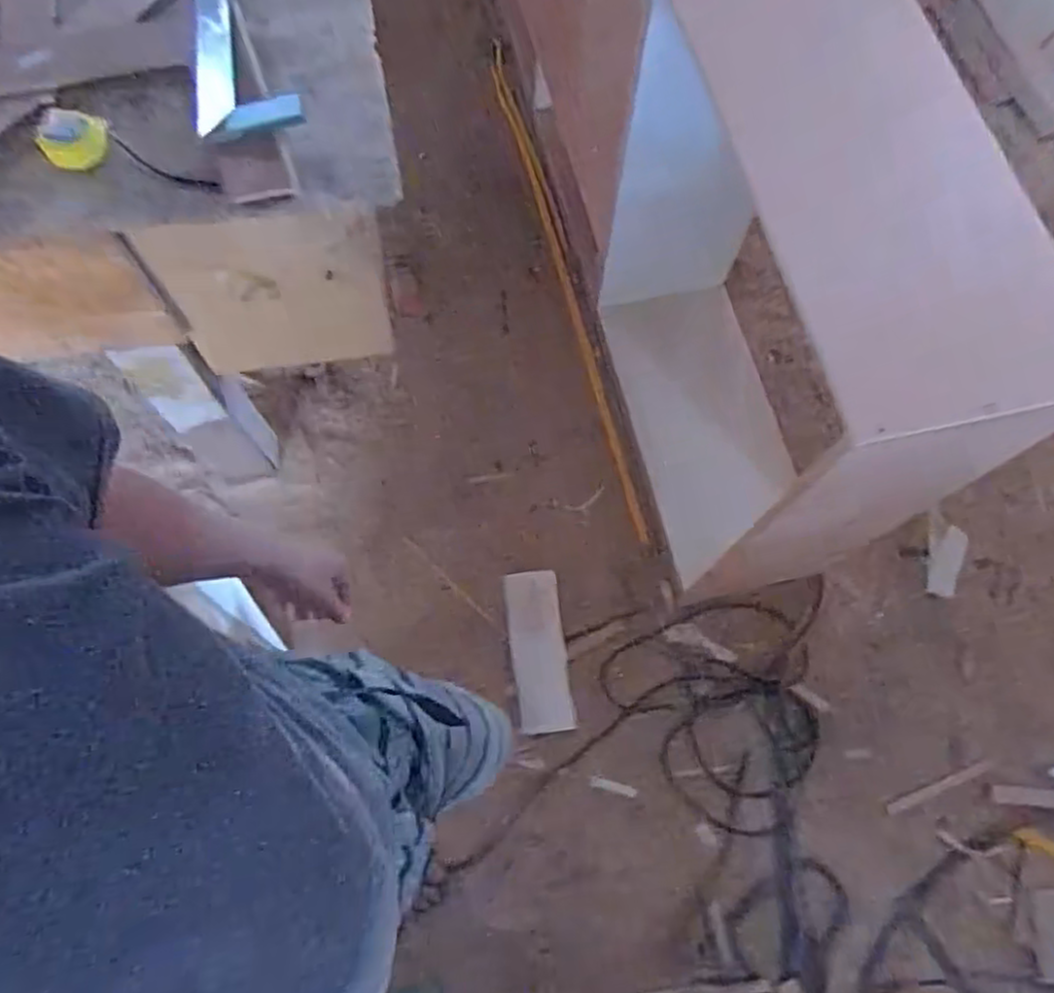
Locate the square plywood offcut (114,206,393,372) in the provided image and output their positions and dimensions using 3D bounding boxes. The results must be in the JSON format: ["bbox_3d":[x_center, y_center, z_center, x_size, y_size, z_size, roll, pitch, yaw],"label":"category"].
[{"bbox_3d":[-0.327,-0.264,0.982,0.282,0.306,0.019,-6,69,-3],"label":"square plywood offcut"}]

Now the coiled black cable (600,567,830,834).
[{"bbox_3d":[0.415,0.426,1.423,0.466,0.034,0.413,-15,71,-4],"label":"coiled black cable"}]

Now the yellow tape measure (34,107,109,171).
[{"bbox_3d":[-0.522,-0.409,0.833,0.075,0.034,0.059,23,70,8],"label":"yellow tape measure"}]

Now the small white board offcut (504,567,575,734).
[{"bbox_3d":[0.022,0.311,1.477,0.109,0.016,0.317,-7,70,-2],"label":"small white board offcut"}]

